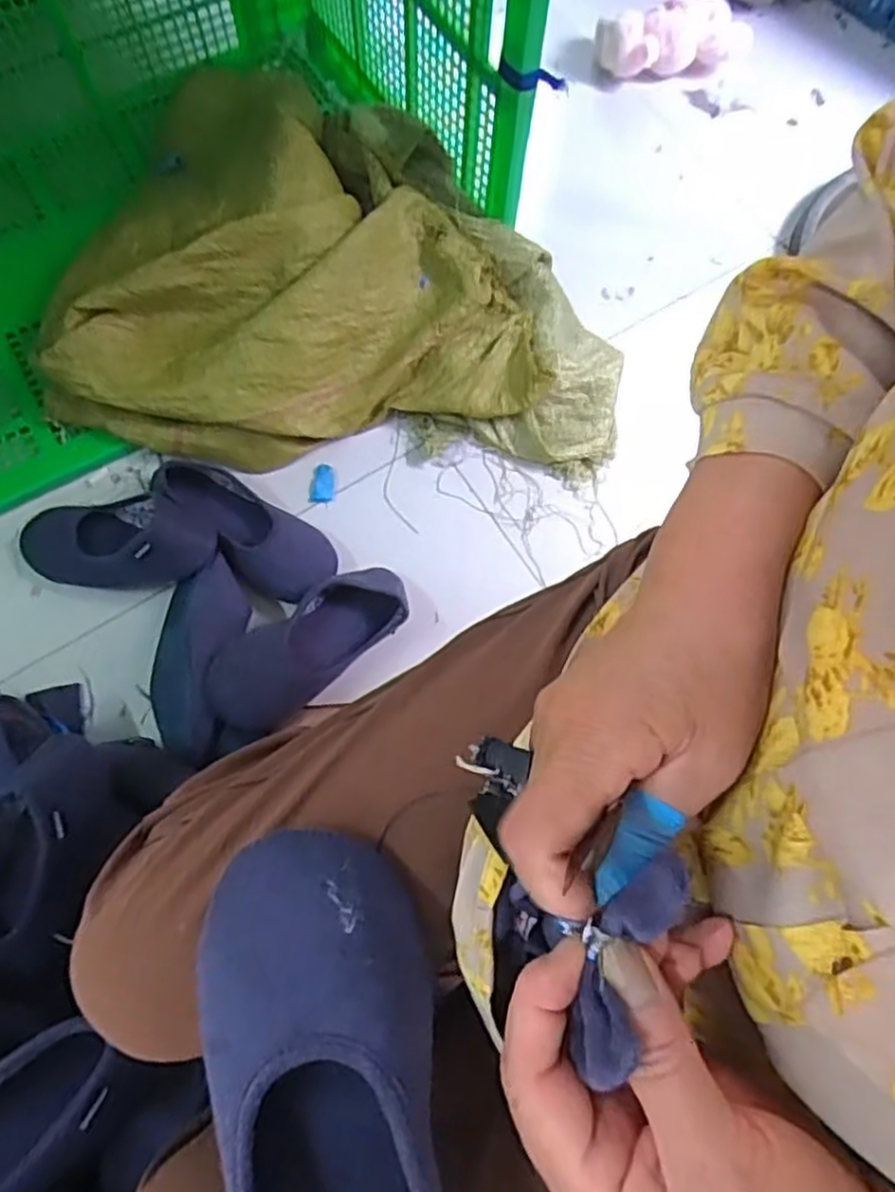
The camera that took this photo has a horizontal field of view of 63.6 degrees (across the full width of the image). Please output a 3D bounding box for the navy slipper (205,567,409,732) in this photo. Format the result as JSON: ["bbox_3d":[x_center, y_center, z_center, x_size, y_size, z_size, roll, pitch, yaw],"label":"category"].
[{"bbox_3d":[-0.143,0.046,0.781,0.093,0.060,0.256,45,58,11],"label":"navy slipper"}]

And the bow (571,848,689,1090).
[{"bbox_3d":[0.052,0.108,0.215,0.018,0.023,0.066,22,86,5],"label":"bow"}]

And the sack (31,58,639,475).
[{"bbox_3d":[-0.127,-0.399,0.908,0.663,0.182,0.432,1,72,-2],"label":"sack"}]

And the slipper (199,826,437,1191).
[{"bbox_3d":[-0.049,0.209,0.279,0.094,0.061,0.220,-7,72,-4],"label":"slipper"}]

